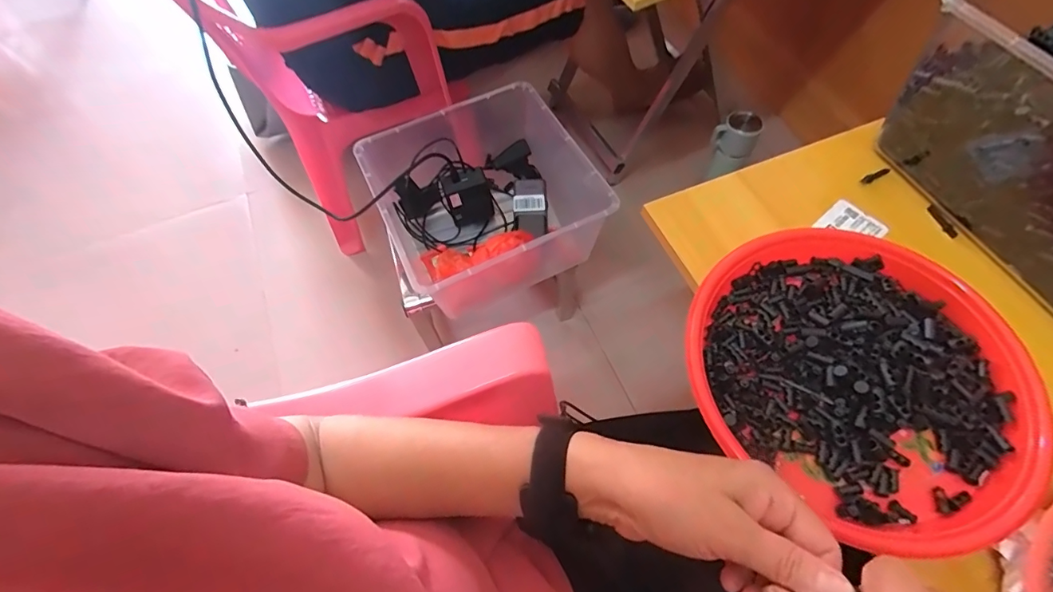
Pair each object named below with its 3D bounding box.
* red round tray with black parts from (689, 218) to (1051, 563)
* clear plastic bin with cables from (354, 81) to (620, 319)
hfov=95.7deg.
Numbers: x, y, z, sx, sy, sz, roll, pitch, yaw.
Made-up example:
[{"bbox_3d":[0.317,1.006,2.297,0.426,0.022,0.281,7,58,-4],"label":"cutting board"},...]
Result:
[{"bbox_3d":[0.246,0.051,0.359,0.226,0.025,0.224,-1,62,3],"label":"red round tray with black parts"},{"bbox_3d":[-0.058,-0.150,0.755,0.313,0.150,0.315,-25,63,-10],"label":"clear plastic bin with cables"}]

